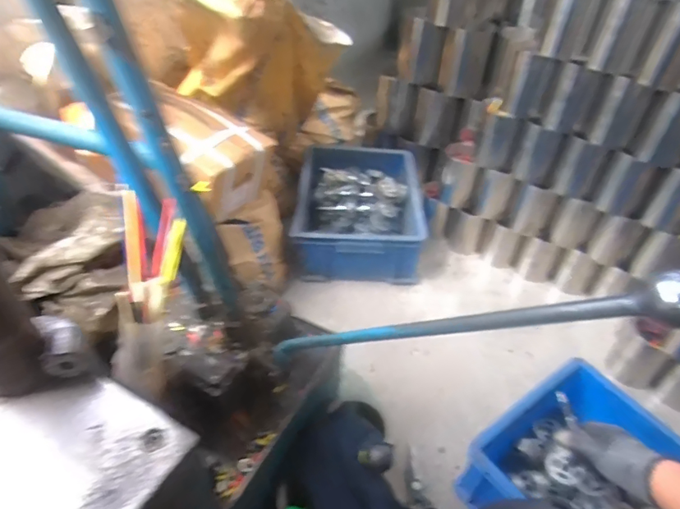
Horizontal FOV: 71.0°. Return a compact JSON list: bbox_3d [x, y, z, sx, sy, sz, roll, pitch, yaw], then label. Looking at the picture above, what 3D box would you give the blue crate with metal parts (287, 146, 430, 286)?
[{"bbox_3d":[0.047,-0.114,1.210,0.294,0.133,0.387,3,42,-1],"label":"blue crate with metal parts"}]

